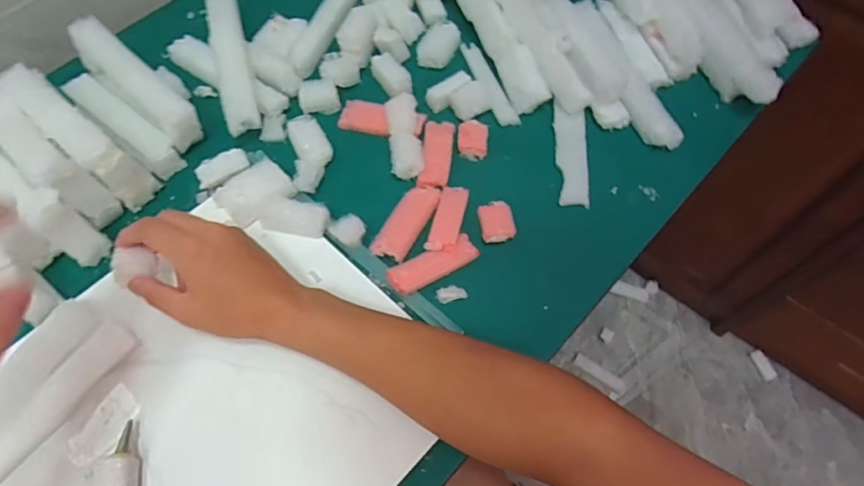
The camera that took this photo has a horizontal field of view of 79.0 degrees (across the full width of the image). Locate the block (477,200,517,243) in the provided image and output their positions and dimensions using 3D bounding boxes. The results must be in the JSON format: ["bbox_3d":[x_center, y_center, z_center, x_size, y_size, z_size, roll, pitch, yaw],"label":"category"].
[{"bbox_3d":[0.058,-0.018,0.469,0.029,0.009,0.038,-6,64,-4],"label":"block"}]

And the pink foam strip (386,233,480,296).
[{"bbox_3d":[0.002,0.019,0.449,0.079,0.010,0.027,-25,67,-13],"label":"pink foam strip"}]

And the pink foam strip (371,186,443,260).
[{"bbox_3d":[-0.021,-0.019,0.463,0.033,0.009,0.079,26,66,11],"label":"pink foam strip"}]

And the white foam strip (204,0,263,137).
[{"bbox_3d":[-0.206,-0.192,0.536,0.032,0.022,0.194,-14,65,-8],"label":"white foam strip"}]

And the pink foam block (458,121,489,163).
[{"bbox_3d":[0.039,-0.099,0.503,0.027,0.010,0.037,5,64,1],"label":"pink foam block"}]

